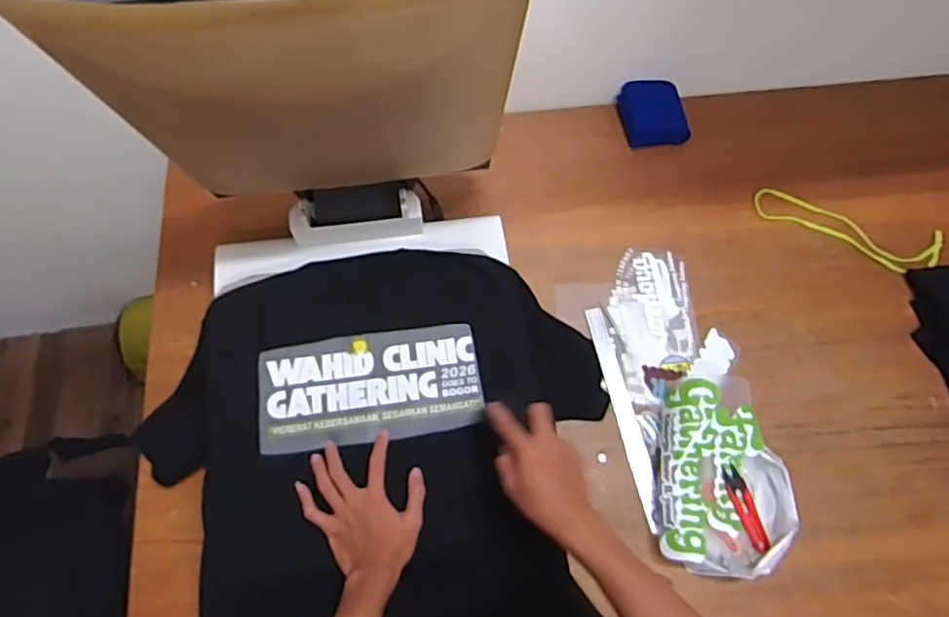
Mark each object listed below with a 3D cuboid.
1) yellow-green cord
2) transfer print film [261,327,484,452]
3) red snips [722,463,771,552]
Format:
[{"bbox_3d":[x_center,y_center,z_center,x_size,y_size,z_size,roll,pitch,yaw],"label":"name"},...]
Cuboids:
[{"bbox_3d":[0.616,-0.131,0.964,0.298,0.019,0.087,18,68,5],"label":"yellow-green cord"},{"bbox_3d":[-0.132,0.099,0.749,0.274,0.007,0.138,-7,68,-6],"label":"transfer print film"},{"bbox_3d":[0.364,0.267,0.782,0.028,0.006,0.119,-22,84,-11],"label":"red snips"}]

